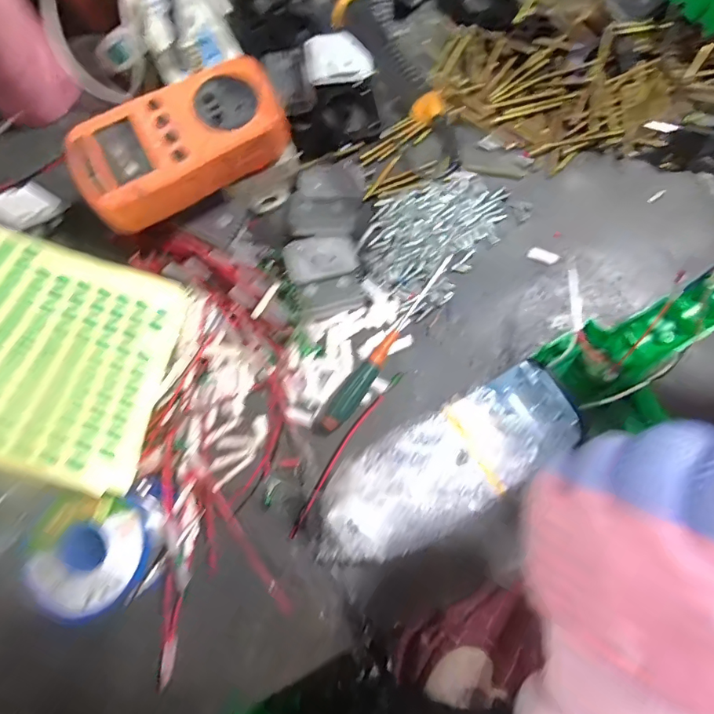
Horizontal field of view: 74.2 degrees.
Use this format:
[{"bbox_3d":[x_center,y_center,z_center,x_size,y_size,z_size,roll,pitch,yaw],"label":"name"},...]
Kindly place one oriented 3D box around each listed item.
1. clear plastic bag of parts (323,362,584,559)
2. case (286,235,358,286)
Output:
[{"bbox_3d":[0.054,0.067,0.292,0.159,0.040,0.061,-28,80,-6],"label":"clear plastic bag of parts"},{"bbox_3d":[-0.025,-0.069,0.330,0.048,0.014,0.030,-14,79,-3],"label":"case"}]

